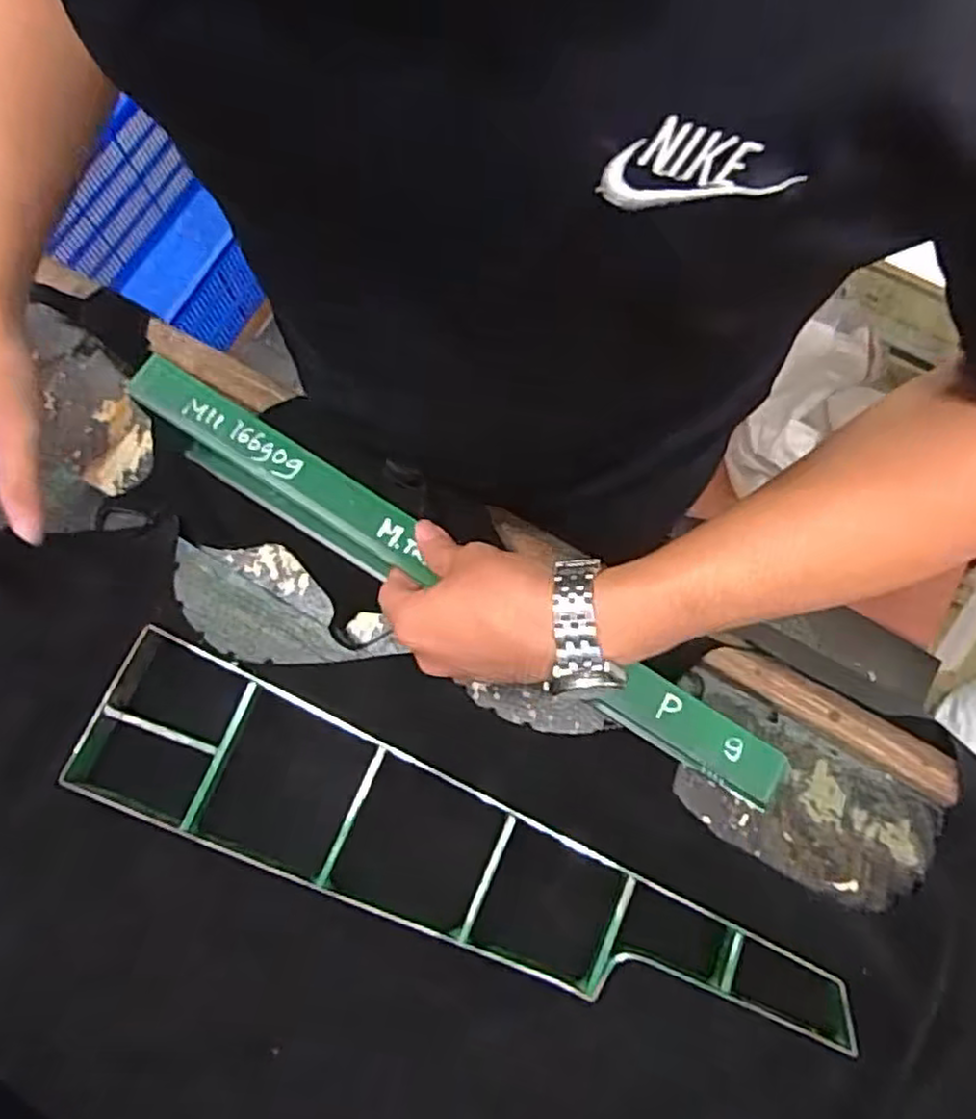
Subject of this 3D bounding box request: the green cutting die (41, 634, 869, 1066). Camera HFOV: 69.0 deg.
[{"bbox_3d":[-0.026,0.190,0.429,0.481,0.041,0.101,25,75,7],"label":"green cutting die"}]

